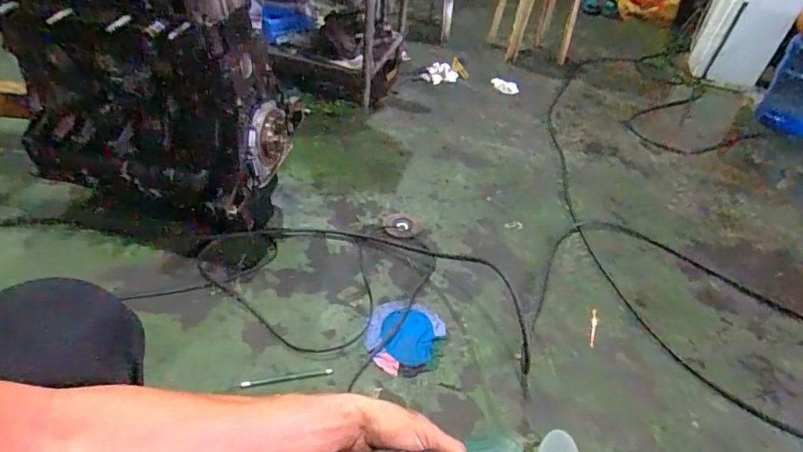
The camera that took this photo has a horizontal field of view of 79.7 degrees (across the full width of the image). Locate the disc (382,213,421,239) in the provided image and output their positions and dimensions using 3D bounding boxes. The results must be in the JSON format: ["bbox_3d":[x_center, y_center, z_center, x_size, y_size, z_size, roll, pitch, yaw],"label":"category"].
[{"bbox_3d":[0.000,-0.003,1.264,0.093,0.004,0.103,-5,40,-15],"label":"disc"}]

